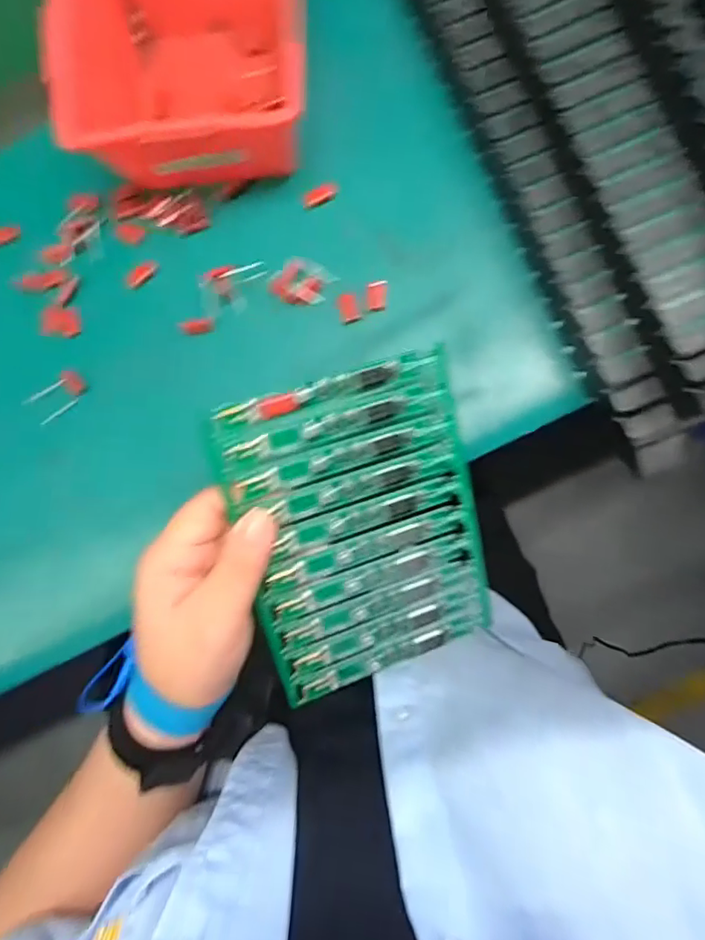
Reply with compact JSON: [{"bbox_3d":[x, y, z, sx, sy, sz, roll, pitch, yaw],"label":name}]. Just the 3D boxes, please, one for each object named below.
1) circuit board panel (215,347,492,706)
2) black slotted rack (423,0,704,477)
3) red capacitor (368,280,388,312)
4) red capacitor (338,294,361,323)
[{"bbox_3d":[0.007,0.032,0.279,0.120,0.004,0.158,-18,108,-12],"label":"circuit board panel"},{"bbox_3d":[0.135,-0.207,0.287,0.143,0.034,0.369,-22,84,5],"label":"black slotted rack"},{"bbox_3d":[0.014,-0.099,0.312,0.011,0.004,0.016,0,86,6],"label":"red capacitor"},{"bbox_3d":[-0.002,-0.093,0.314,0.011,0.004,0.015,-16,85,5],"label":"red capacitor"}]

